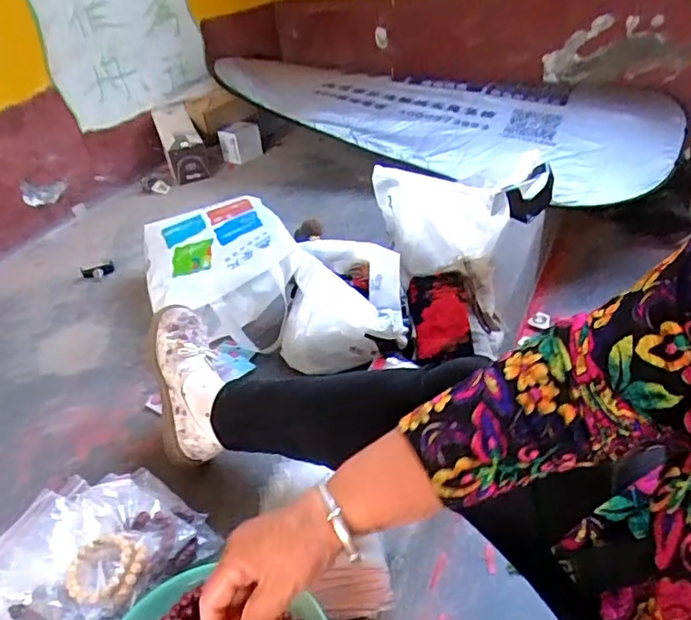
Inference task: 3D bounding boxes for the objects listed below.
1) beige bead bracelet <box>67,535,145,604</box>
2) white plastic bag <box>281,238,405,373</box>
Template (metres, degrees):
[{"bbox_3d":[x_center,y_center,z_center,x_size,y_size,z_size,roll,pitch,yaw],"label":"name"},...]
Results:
[{"bbox_3d":[-0.264,0.283,0.609,0.078,0.025,0.070,-19,38,-15],"label":"beige bead bracelet"},{"bbox_3d":[-0.006,-0.018,0.944,0.206,0.158,0.196,-4,37,5],"label":"white plastic bag"}]

